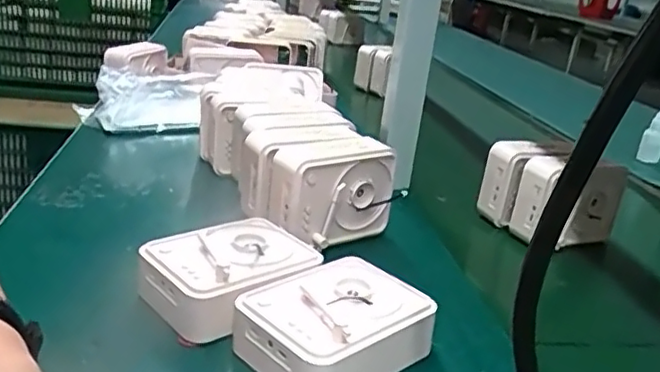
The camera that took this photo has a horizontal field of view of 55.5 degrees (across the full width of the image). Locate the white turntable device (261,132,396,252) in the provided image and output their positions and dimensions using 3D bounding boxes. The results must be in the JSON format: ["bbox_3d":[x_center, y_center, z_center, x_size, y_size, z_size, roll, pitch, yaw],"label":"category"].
[{"bbox_3d":[0.004,0.005,0.634,0.126,0.094,0.060,-7,25,-34],"label":"white turntable device"}]

